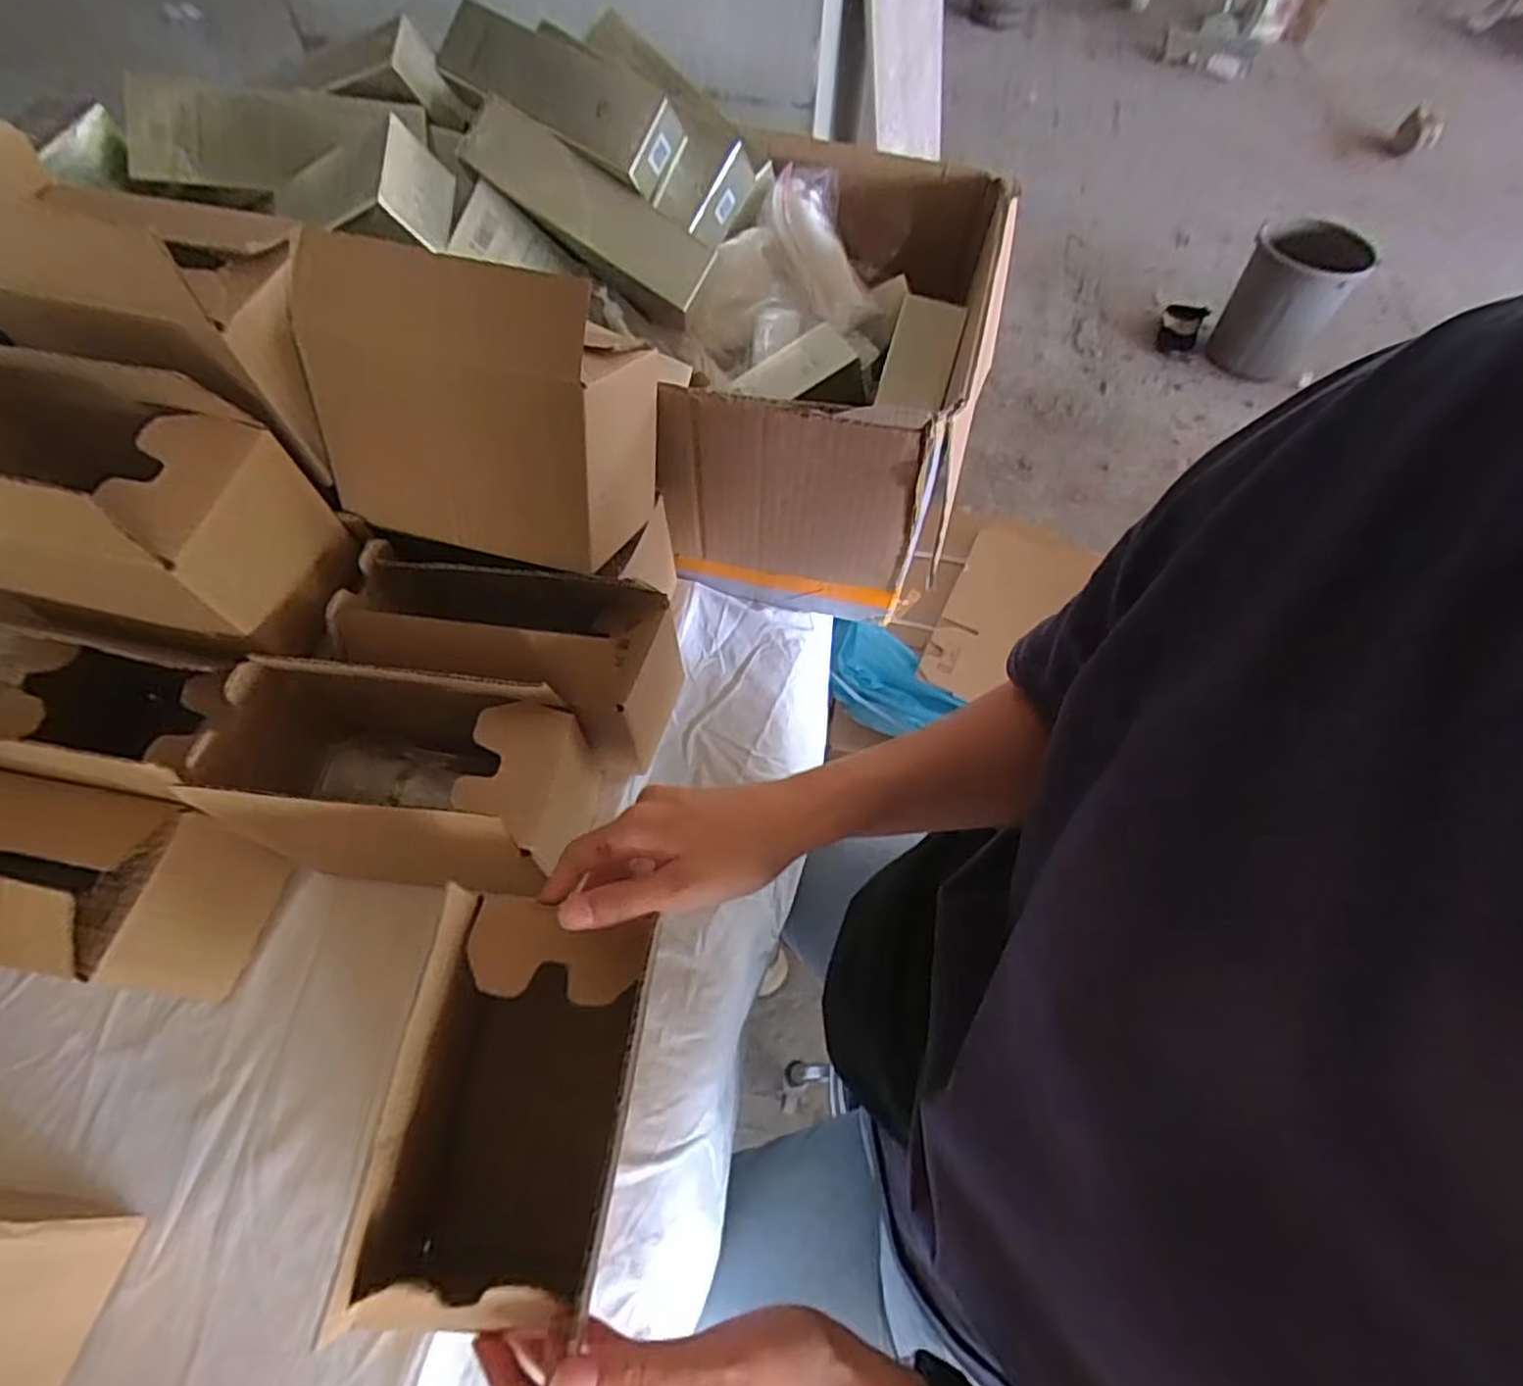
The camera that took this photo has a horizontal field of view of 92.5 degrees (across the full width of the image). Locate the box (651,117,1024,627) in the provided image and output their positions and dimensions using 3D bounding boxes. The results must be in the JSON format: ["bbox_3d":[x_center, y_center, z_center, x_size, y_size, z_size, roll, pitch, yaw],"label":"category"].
[{"bbox_3d":[0.068,-0.266,0.633,0.217,0.211,0.360,10,58,4],"label":"box"}]

